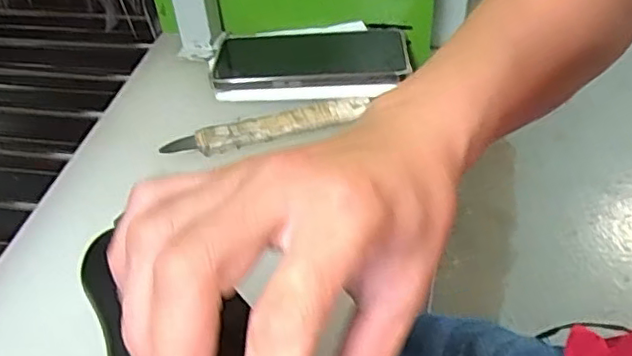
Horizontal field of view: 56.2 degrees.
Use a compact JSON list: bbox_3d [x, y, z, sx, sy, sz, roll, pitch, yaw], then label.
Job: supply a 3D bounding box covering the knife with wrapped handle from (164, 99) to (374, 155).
[{"bbox_3d":[-0.037,-0.041,0.451,0.155,0.014,0.026,-13,45,-10],"label":"knife with wrapped handle"}]

